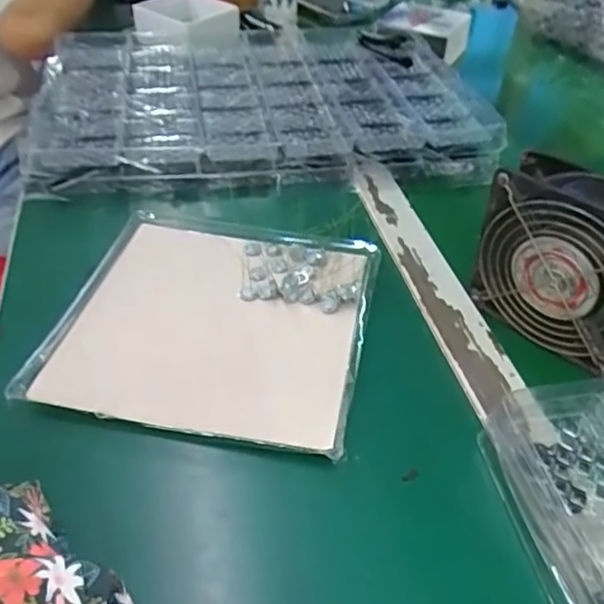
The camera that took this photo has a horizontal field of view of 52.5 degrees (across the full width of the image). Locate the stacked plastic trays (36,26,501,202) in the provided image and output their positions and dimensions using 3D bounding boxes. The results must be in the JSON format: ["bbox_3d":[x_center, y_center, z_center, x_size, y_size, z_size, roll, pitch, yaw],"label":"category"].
[{"bbox_3d":[-0.050,-0.239,0.673,0.442,0.047,0.366,-4,43,-6],"label":"stacked plastic trays"}]

